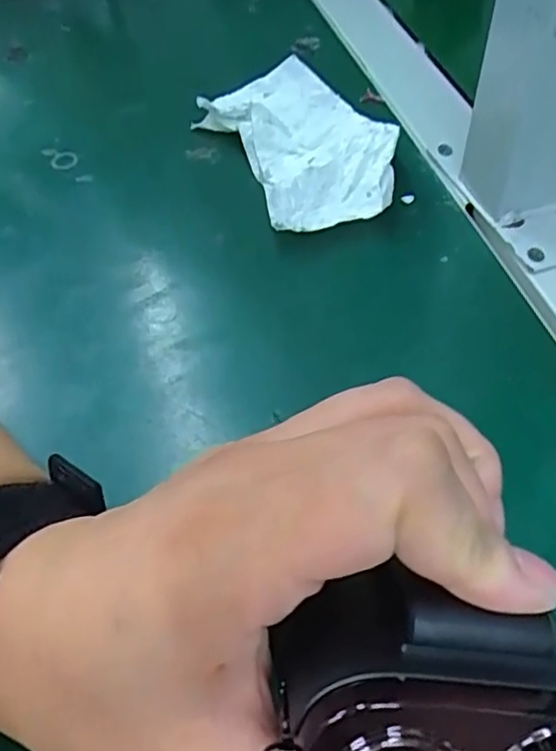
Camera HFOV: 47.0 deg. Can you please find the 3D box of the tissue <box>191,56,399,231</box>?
[{"bbox_3d":[0.011,-0.117,0.323,0.071,0.030,0.116,-21,55,-11],"label":"tissue"}]

